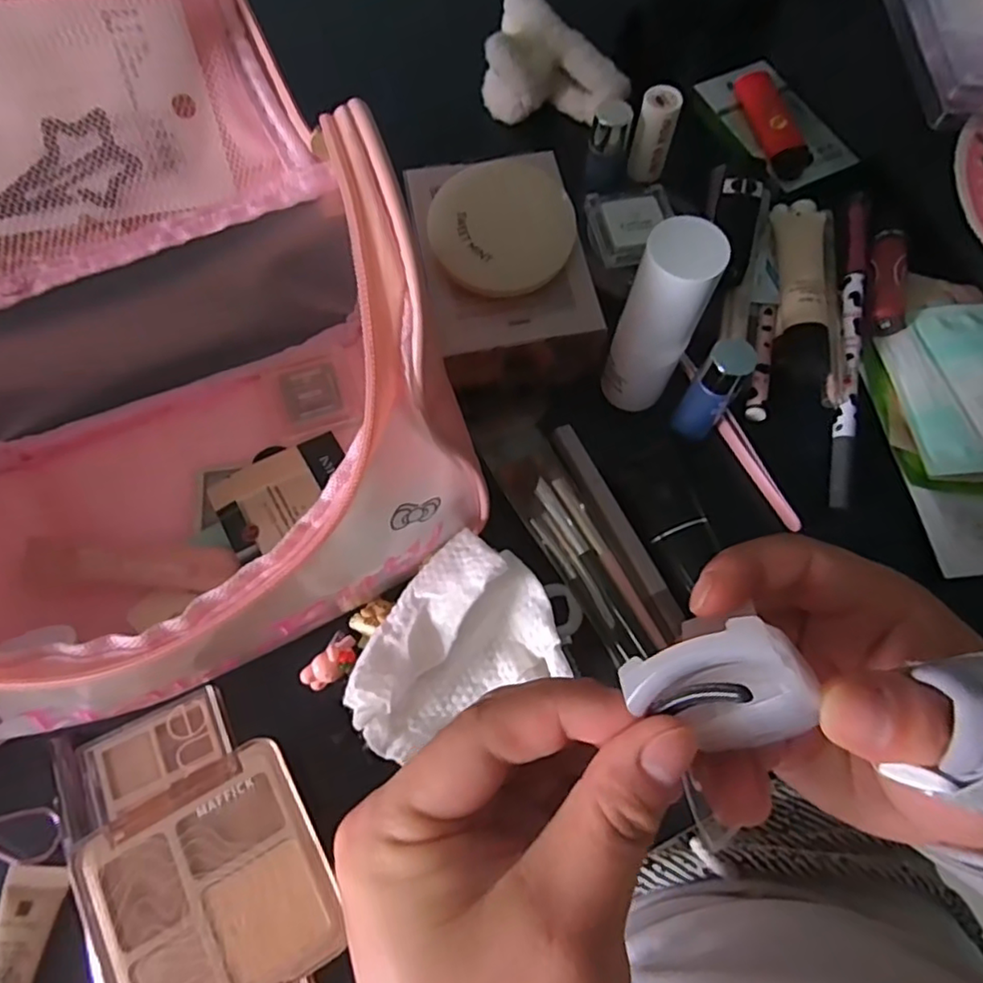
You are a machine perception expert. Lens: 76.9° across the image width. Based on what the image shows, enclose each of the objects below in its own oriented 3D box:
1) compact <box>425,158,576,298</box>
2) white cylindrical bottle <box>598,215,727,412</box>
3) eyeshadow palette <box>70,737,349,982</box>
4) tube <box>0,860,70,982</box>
[{"bbox_3d":[0.007,-0.130,0.309,0.072,0.018,0.073,0,69,0],"label":"compact"},{"bbox_3d":[0.074,-0.074,0.278,0.031,0.095,0.030,0,69,0],"label":"white cylindrical bottle"},{"bbox_3d":[-0.102,0.147,0.228,0.080,0.016,0.080,-27,71,-11],"label":"eyeshadow palette"},{"bbox_3d":[-0.177,0.172,0.228,0.020,0.009,0.059,-2,56,-1],"label":"tube"}]

